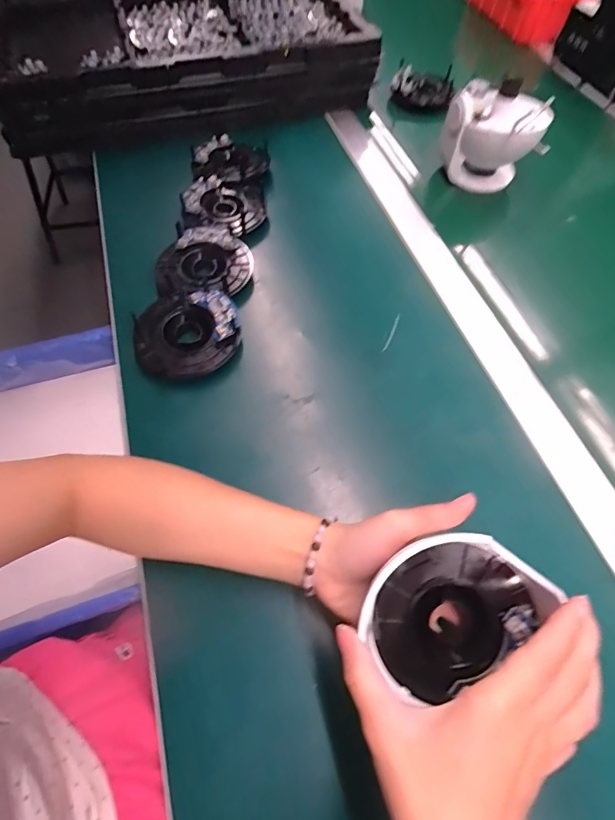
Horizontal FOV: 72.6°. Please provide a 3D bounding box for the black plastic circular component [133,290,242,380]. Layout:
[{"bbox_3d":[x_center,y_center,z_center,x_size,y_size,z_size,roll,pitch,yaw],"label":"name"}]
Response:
[{"bbox_3d":[-0.119,-0.077,0.413,0.102,0.014,0.090,-6,78,2],"label":"black plastic circular component"}]

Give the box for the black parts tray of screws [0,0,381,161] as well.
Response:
[{"bbox_3d":[-0.220,-0.612,0.680,0.511,0.100,0.491,-18,64,-13],"label":"black parts tray of screws"}]

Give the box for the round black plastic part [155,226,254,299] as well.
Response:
[{"bbox_3d":[-0.114,-0.157,0.453,0.092,0.021,0.099,1,61,-2],"label":"round black plastic part"}]

